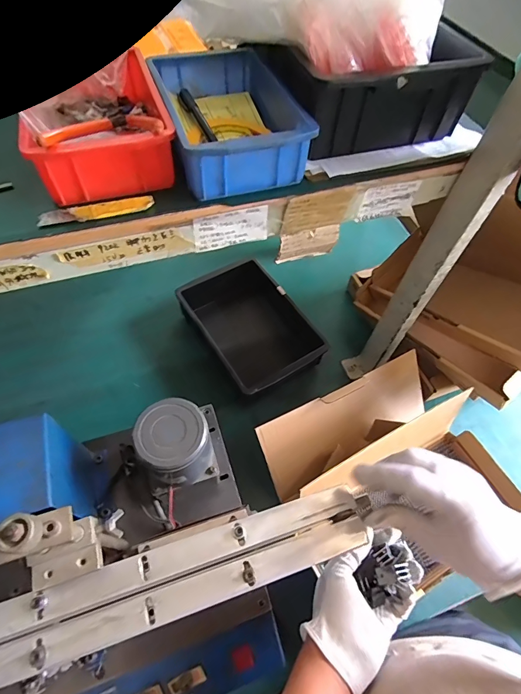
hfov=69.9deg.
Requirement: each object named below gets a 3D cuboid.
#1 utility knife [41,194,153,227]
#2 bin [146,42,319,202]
[{"bbox_3d":[-0.157,-0.132,0.360,0.104,0.005,0.019,-13,60,-11],"label":"utility knife"},{"bbox_3d":[-0.037,-0.254,0.410,0.127,0.056,0.198,-14,60,-12],"label":"bin"}]

